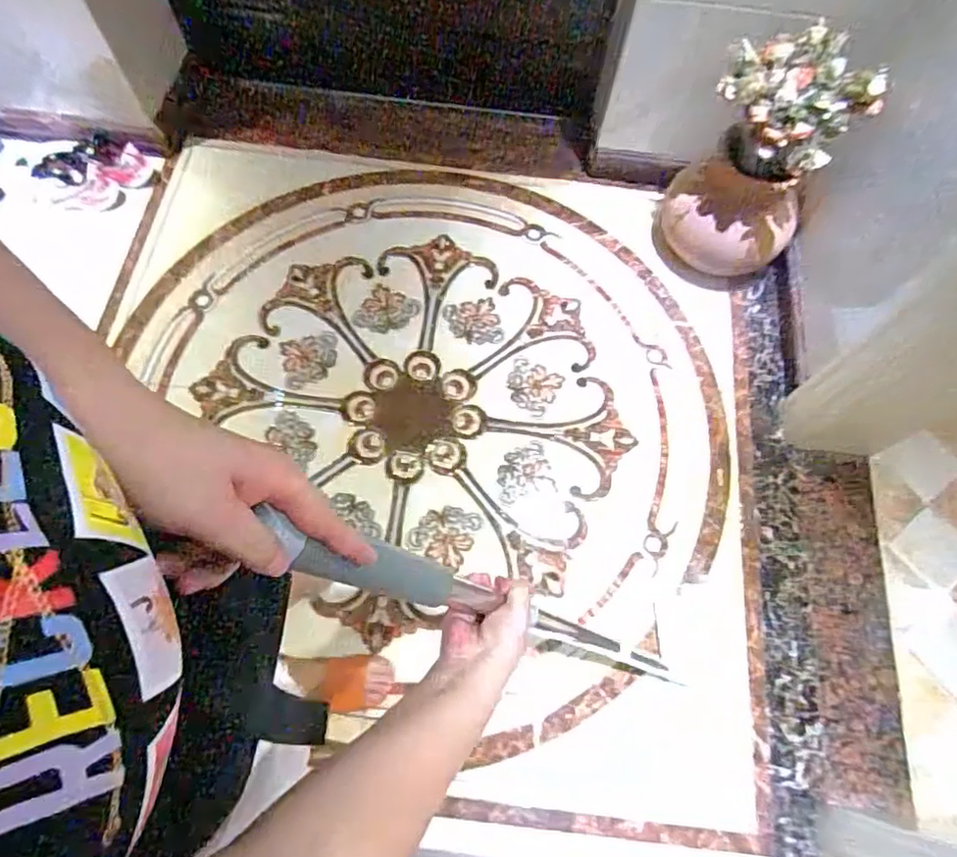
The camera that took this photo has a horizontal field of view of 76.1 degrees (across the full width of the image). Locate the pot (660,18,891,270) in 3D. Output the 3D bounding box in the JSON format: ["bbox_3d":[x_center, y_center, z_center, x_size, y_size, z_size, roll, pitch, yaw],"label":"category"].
[{"bbox_3d":[0.661,-0.621,1.480,0.323,0.532,0.290,28,70,6],"label":"pot"}]

